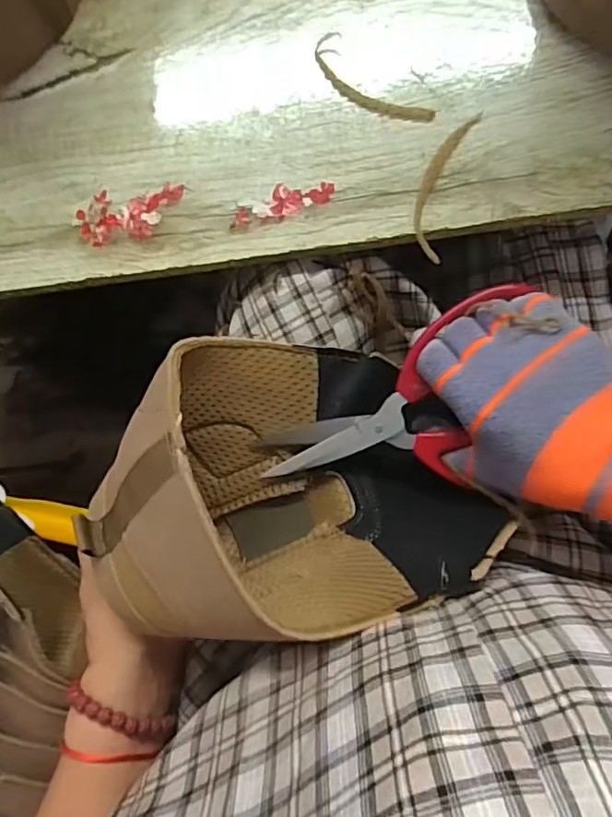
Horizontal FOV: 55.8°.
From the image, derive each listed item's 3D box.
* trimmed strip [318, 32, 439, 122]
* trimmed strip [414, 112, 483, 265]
[{"bbox_3d":[0.038,-0.197,0.353,0.085,0.004,0.027,43,93,7],"label":"trimmed strip"},{"bbox_3d":[0.081,-0.135,0.348,0.023,0.005,0.093,16,90,7],"label":"trimmed strip"}]

